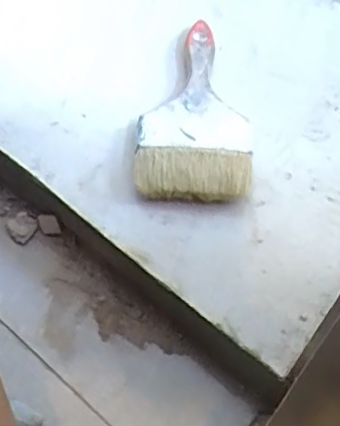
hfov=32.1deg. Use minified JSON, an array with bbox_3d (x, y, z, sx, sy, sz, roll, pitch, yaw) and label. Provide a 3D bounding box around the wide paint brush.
[{"bbox_3d":[0.024,-0.096,0.528,0.094,0.030,0.203,4,57,2],"label":"wide paint brush"}]

